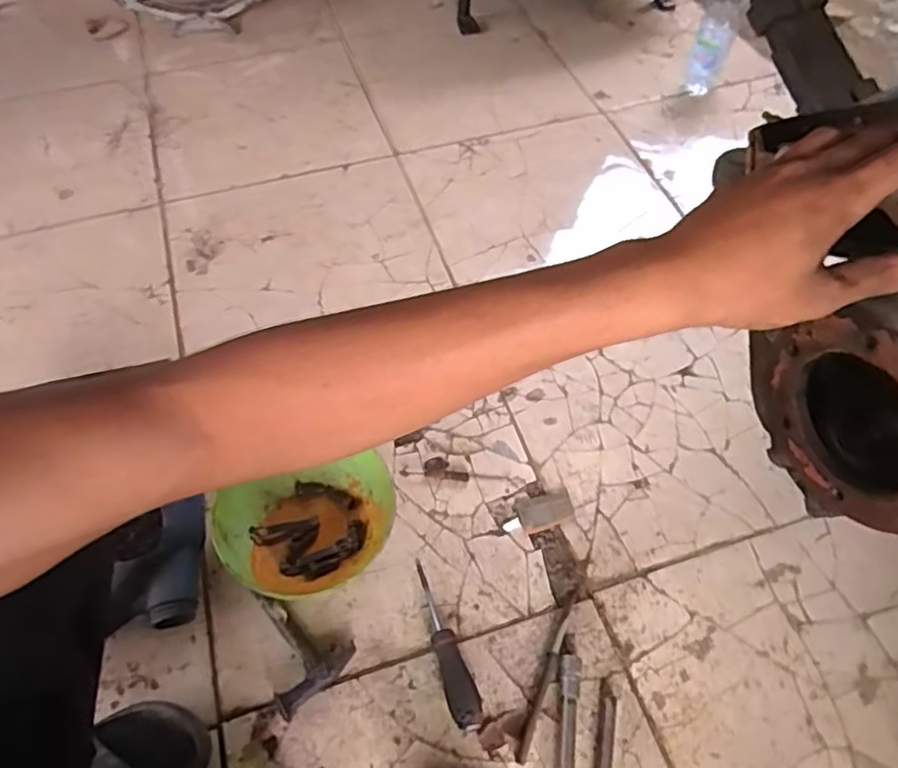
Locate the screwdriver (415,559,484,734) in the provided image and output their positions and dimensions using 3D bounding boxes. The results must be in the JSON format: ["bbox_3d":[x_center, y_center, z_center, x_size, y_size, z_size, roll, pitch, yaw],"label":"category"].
[{"bbox_3d":[-0.005,0.269,0.672,0.030,0.031,0.174,-16,48,-10],"label":"screwdriver"}]

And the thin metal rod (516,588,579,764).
[{"bbox_3d":[0.101,0.291,0.653,0.011,0.015,0.174,22,62,10],"label":"thin metal rod"}]

